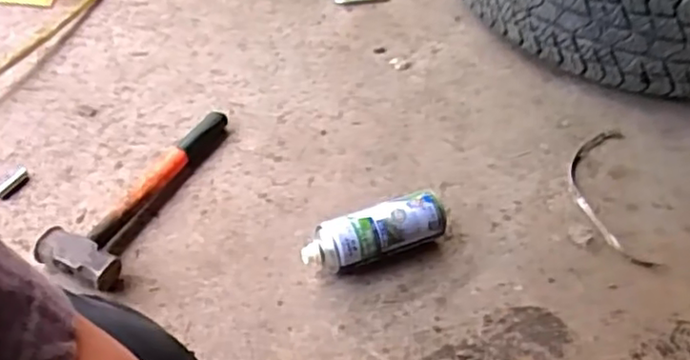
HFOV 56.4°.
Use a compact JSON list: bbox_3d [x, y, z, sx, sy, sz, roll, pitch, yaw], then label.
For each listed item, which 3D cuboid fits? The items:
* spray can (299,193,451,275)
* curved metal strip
[{"bbox_3d":[0.038,0.073,0.818,0.188,0.068,0.063,-11,51,-17],"label":"spray can"},{"bbox_3d":[0.384,0.018,0.952,0.097,0.010,0.253,7,49,1],"label":"curved metal strip"}]

